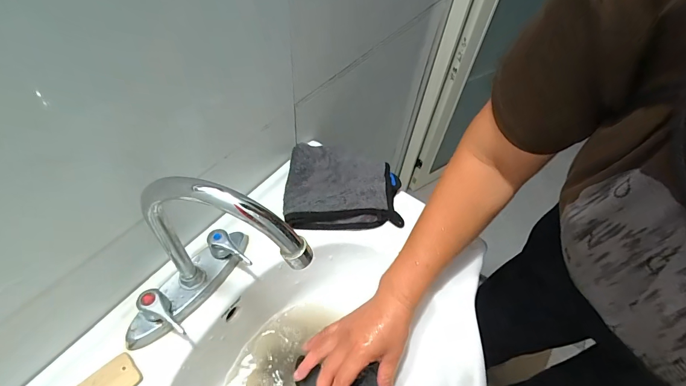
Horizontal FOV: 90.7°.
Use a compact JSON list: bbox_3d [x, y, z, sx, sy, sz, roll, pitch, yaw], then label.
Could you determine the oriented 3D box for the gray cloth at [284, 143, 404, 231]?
[{"bbox_3d":[0.000,-0.015,0.552,0.183,0.038,0.152,0,51,-5],"label":"gray cloth"}]

